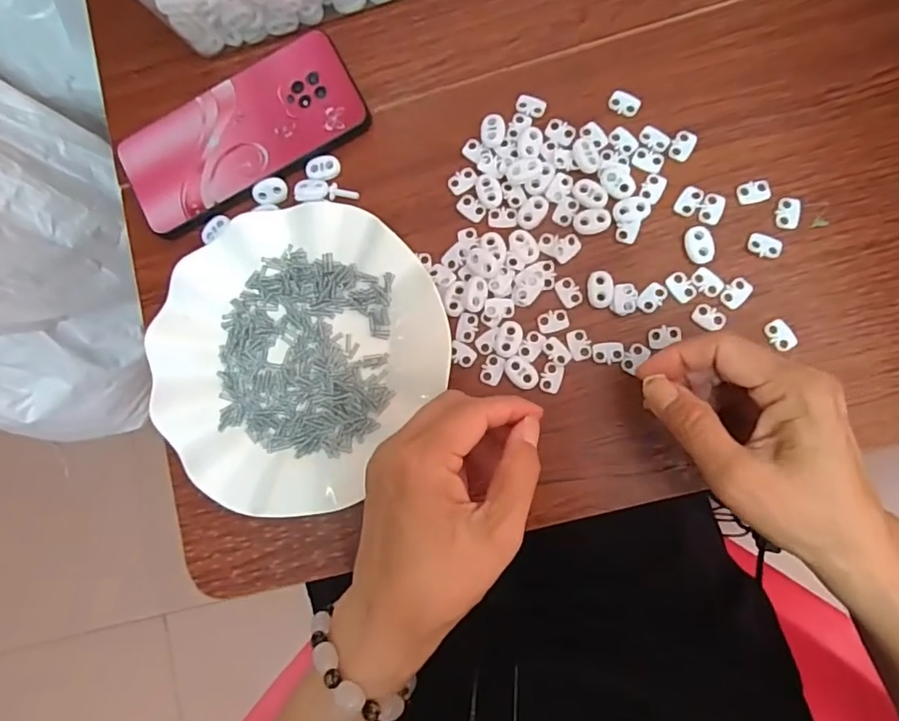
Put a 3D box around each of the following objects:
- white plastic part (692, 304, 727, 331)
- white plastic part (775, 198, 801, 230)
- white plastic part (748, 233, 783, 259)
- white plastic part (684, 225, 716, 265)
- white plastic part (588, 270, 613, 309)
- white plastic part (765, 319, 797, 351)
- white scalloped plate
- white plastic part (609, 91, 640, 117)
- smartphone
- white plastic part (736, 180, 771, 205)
[{"bbox_3d":[0.156,-0.026,0.322,0.019,0.004,0.013,30,88,7],"label":"white plastic part"},{"bbox_3d":[0.205,-0.089,0.324,0.012,0.004,0.019,8,86,5],"label":"white plastic part"},{"bbox_3d":[0.190,-0.069,0.324,0.018,0.004,0.013,18,86,6],"label":"white plastic part"},{"bbox_3d":[0.153,-0.070,0.327,0.017,0.004,0.023,-5,84,4],"label":"white plastic part"},{"bbox_3d":[0.093,-0.043,0.331,0.016,0.004,0.023,0,85,5],"label":"white plastic part"},{"bbox_3d":[0.196,-0.015,0.319,0.013,0.004,0.019,-31,83,1],"label":"white plastic part"},{"bbox_3d":[-0.098,-0.006,0.335,0.169,0.021,0.182,0,85,5],"label":"white scalloped plate"},{"bbox_3d":[0.112,-0.164,0.341,0.019,0.004,0.013,23,87,6],"label":"white plastic part"},{"bbox_3d":[-0.139,-0.152,0.358,0.163,0.004,0.077,-31,83,1],"label":"smartphone"},{"bbox_3d":[0.186,-0.103,0.327,0.019,0.004,0.013,-9,84,4],"label":"white plastic part"}]

